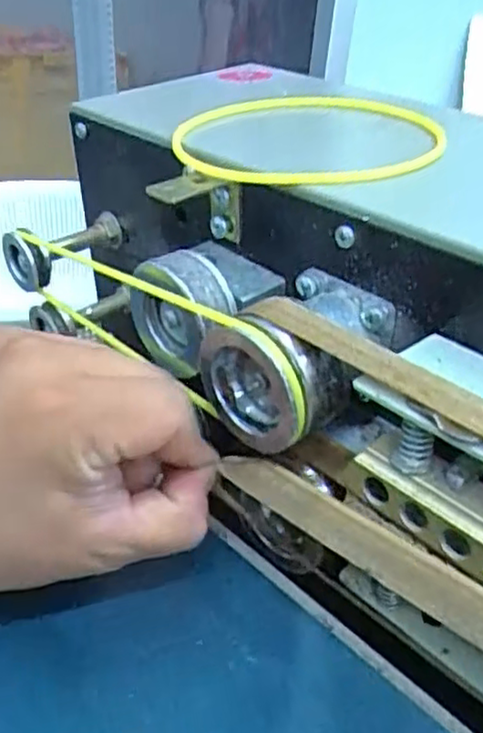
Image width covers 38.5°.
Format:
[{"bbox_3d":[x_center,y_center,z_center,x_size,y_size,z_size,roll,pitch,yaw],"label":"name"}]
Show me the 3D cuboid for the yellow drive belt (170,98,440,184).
[{"bbox_3d":[0.028,-0.099,0.300,0.108,0.007,0.110,-2,38,1],"label":"yellow drive belt"}]

